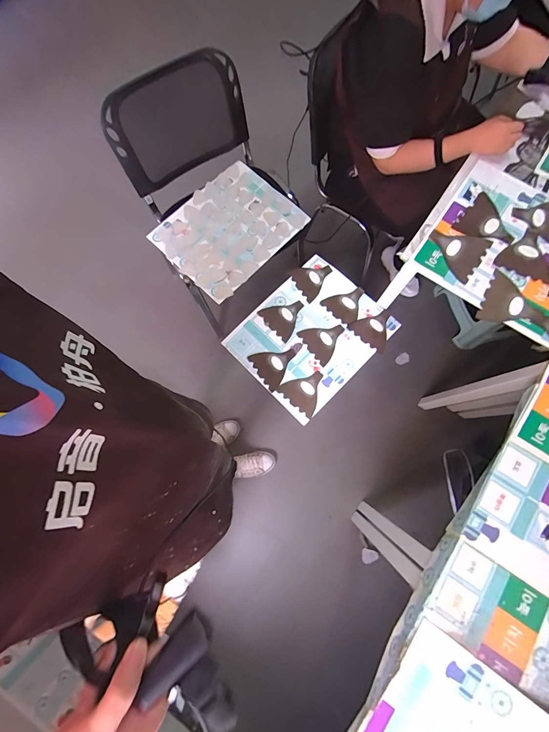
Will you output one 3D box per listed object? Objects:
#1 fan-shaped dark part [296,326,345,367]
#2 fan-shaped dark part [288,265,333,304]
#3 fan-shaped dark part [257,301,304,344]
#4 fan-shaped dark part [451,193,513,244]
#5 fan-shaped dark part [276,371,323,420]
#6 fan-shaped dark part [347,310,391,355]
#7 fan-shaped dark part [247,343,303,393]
[{"bbox_3d":[0.164,-0.087,1.007,0.129,0.005,0.130,-35,78,-8],"label":"fan-shaped dark part"},{"bbox_3d":[0.133,-0.298,1.074,0.128,0.012,0.138,-27,80,-7],"label":"fan-shaped dark part"},{"bbox_3d":[0.036,-0.166,1.026,0.132,0.009,0.128,-43,79,-10],"label":"fan-shaped dark part"},{"bbox_3d":[0.527,-0.348,0.775,0.130,0.011,0.126,40,80,11],"label":"fan-shaped dark part"},{"bbox_3d":[0.097,0.071,0.969,0.128,0.007,0.127,41,79,10],"label":"fan-shaped dark part"},{"bbox_3d":[0.324,-0.129,1.012,0.130,0.009,0.134,38,79,10],"label":"fan-shaped dark part"},{"bbox_3d":[0.018,-0.016,0.993,0.159,0.007,0.127,-34,78,-8],"label":"fan-shaped dark part"}]

